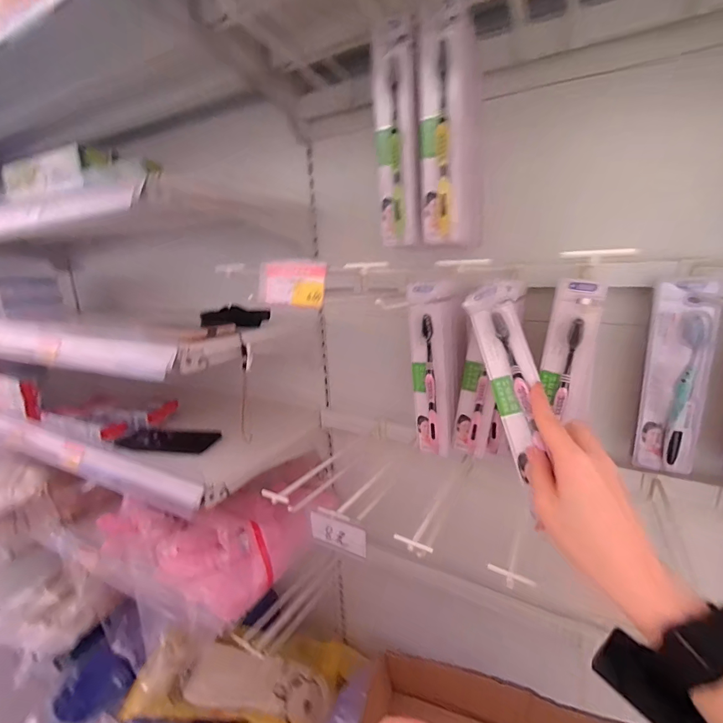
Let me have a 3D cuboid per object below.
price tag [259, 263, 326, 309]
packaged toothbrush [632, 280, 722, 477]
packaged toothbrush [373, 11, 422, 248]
[{"bbox_3d":[-0.065,-0.072,0.348,0.074,0.040,0.004,10,15,25],"label":"price tag"},{"bbox_3d":[0.366,0.024,0.438,0.059,0.226,0.016,9,20,38],"label":"packaged toothbrush"},{"bbox_3d":[0.042,-0.256,0.439,0.048,0.222,0.018,0,16,13],"label":"packaged toothbrush"}]

